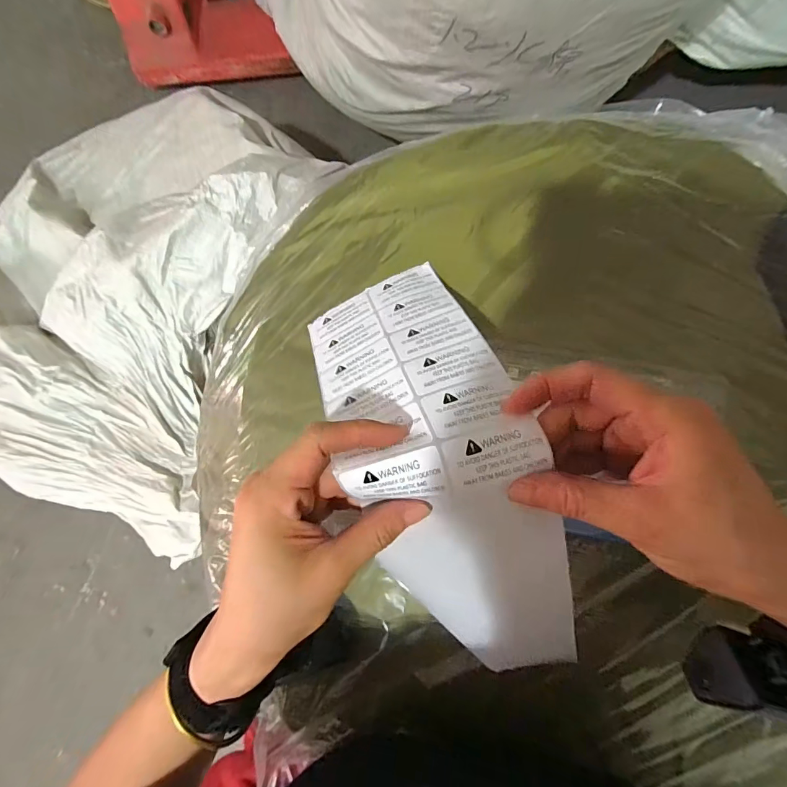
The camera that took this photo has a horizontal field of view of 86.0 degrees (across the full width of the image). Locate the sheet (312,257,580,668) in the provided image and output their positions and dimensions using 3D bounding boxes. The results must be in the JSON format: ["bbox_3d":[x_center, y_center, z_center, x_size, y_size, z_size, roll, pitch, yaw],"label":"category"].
[{"bbox_3d":[0.021,0.027,0.244,0.099,0.075,0.252,-22,72,0],"label":"sheet"}]

